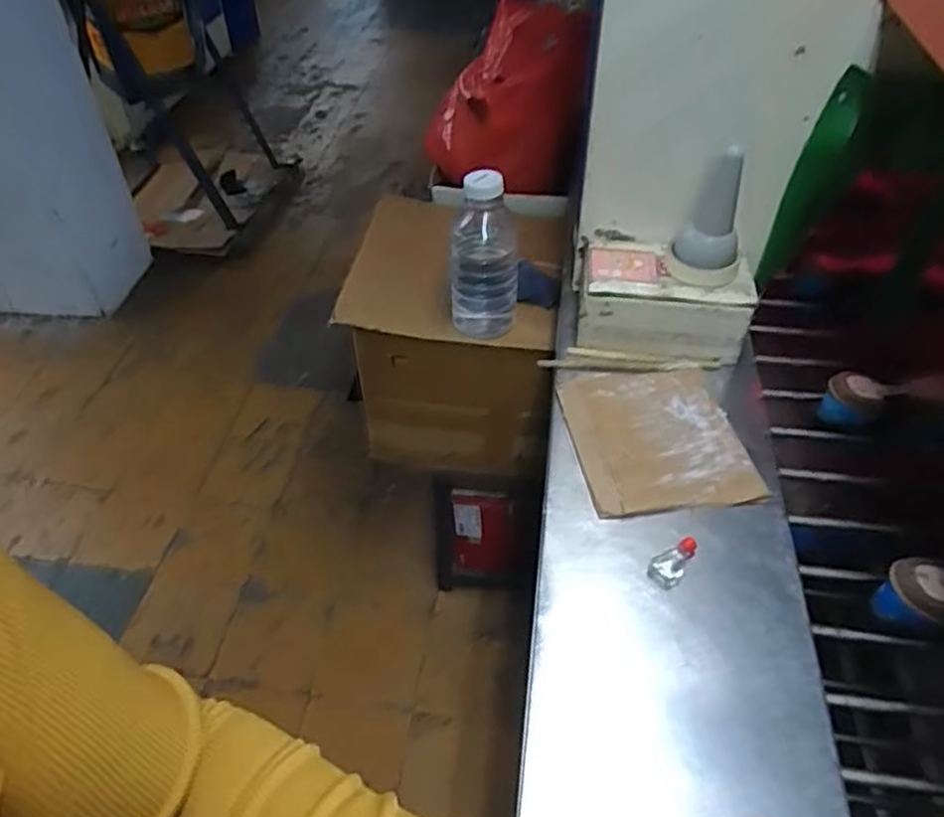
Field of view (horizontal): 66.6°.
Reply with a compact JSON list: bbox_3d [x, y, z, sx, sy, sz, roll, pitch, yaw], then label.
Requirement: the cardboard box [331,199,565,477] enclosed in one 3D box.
[{"bbox_3d":[-0.027,-0.113,1.172,0.308,0.351,0.288,4,45,3],"label":"cardboard box"}]

